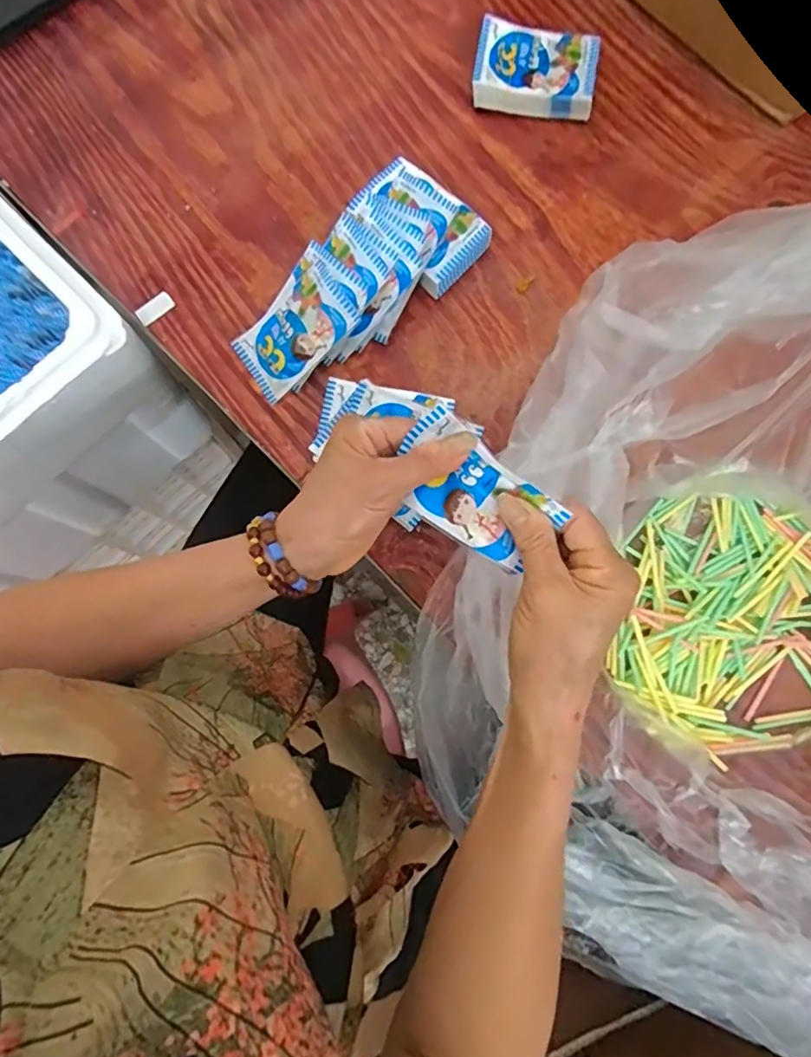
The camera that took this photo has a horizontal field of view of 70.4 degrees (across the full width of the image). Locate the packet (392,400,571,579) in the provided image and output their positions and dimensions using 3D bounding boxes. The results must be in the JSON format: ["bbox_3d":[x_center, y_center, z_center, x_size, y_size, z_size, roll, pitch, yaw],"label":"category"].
[{"bbox_3d":[0.037,-0.019,0.328,0.096,0.009,0.055,43,102,10],"label":"packet"}]

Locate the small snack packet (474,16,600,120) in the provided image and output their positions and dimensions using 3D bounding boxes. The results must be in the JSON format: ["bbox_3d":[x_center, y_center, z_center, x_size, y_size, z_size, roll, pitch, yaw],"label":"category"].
[{"bbox_3d":[0.117,-0.419,0.524,0.107,0.033,0.077,6,79,1],"label":"small snack packet"}]

